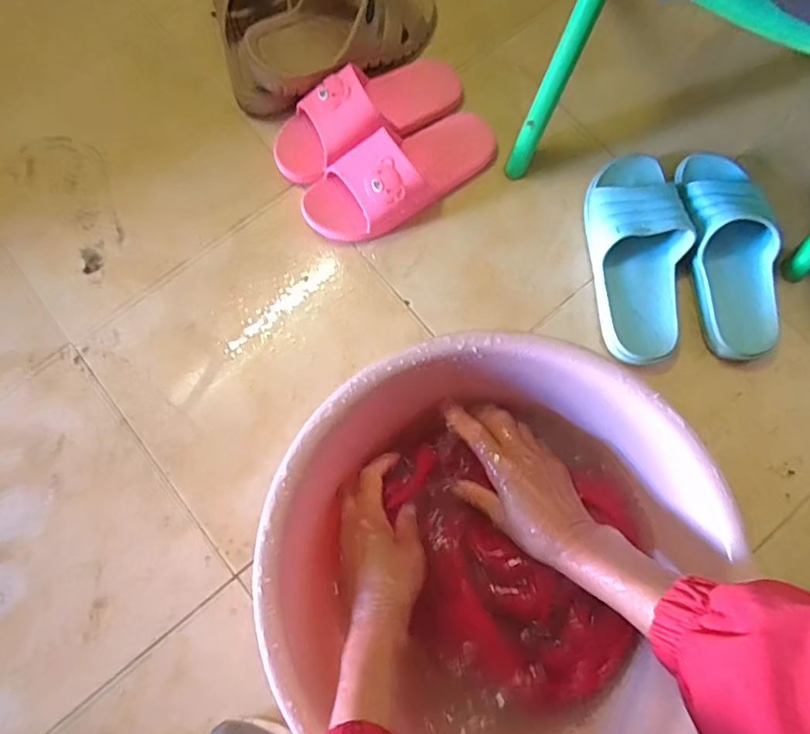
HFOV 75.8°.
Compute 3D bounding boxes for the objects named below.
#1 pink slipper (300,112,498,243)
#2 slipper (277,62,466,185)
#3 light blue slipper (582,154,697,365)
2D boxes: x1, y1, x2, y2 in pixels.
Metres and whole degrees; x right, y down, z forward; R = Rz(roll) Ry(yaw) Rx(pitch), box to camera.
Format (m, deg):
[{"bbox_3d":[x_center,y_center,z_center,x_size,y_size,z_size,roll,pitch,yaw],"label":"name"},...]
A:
[{"bbox_3d":[-0.003,-0.214,0.564,0.220,0.062,0.083,-33,78,-8],"label":"pink slipper"},{"bbox_3d":[-0.041,-0.292,0.585,0.229,0.062,0.084,-33,78,-8],"label":"slipper"},{"bbox_3d":[0.241,-0.119,0.543,0.089,0.057,0.227,2,76,0],"label":"light blue slipper"}]

